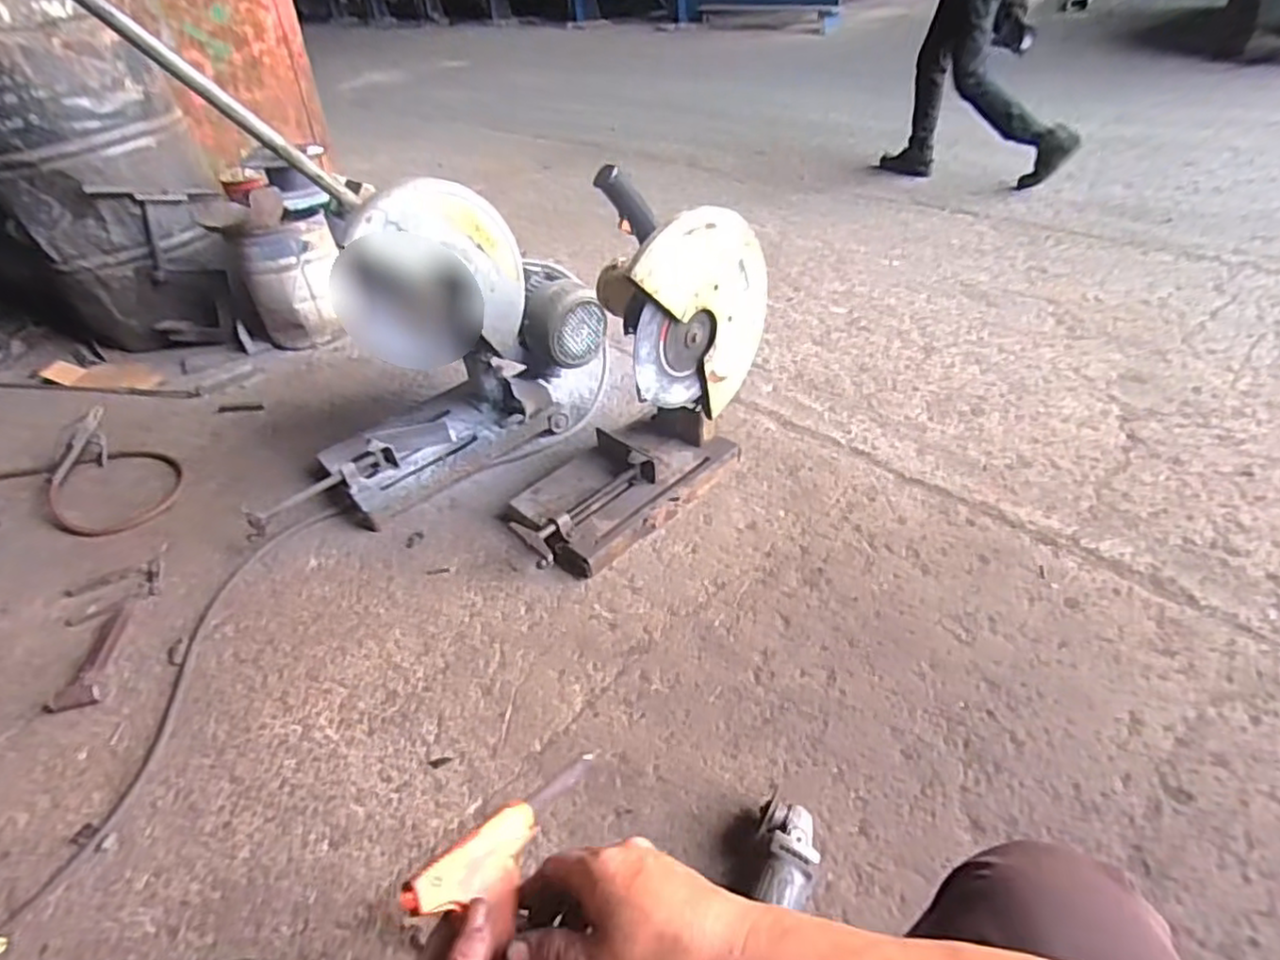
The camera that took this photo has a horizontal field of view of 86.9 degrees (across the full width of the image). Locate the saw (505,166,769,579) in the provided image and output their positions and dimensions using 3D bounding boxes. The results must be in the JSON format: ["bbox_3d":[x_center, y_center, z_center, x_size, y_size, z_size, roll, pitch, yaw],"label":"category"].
[{"bbox_3d":[-0.041,-0.188,1.253,0.259,0.558,0.553,29,53,36],"label":"saw"}]

